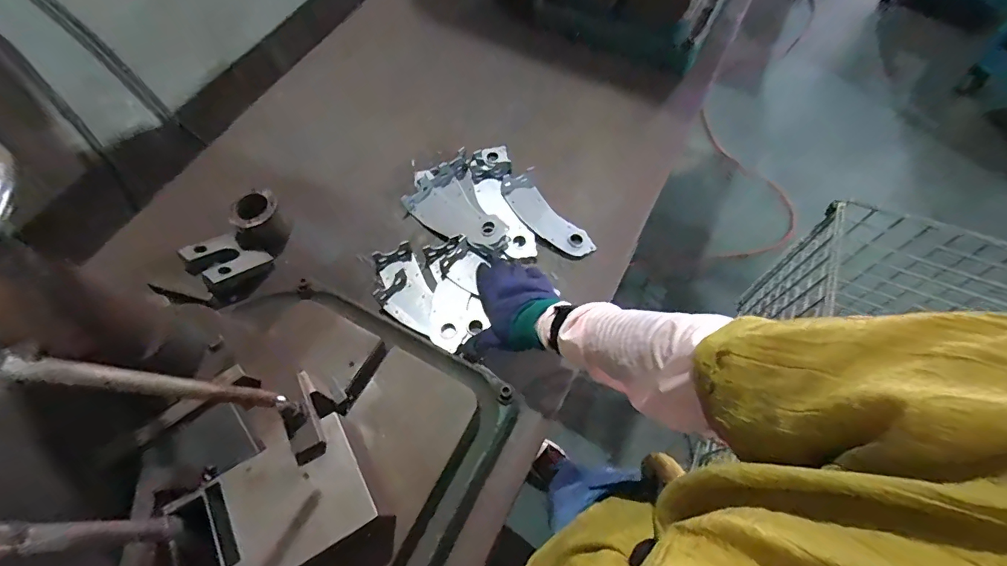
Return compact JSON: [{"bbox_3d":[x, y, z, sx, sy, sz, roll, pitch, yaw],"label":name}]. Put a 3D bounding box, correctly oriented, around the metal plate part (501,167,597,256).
[{"bbox_3d":[0.069,-0.113,0.751,0.069,0.024,0.177,-35,70,-15],"label":"metal plate part"}]

